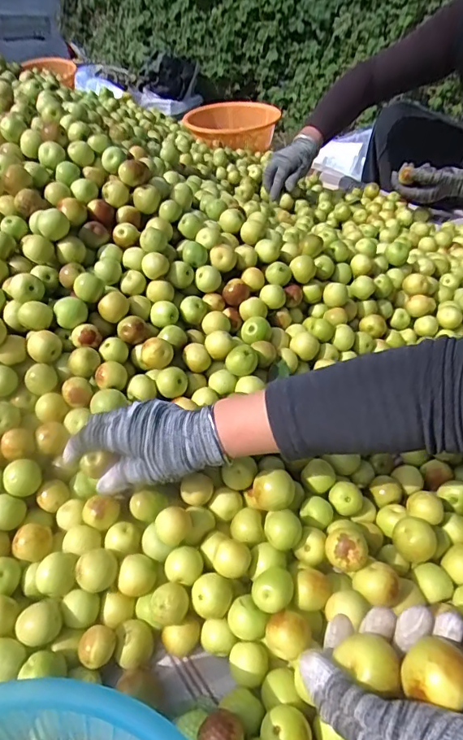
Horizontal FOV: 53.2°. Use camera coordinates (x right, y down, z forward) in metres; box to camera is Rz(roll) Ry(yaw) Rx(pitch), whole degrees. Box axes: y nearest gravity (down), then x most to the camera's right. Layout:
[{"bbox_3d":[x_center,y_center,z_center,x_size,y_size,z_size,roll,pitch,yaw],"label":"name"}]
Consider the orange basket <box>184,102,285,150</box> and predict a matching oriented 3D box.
[{"bbox_3d":[-0.004,-0.685,1.291,0.262,0.099,0.217,4,41,5],"label":"orange basket"}]

